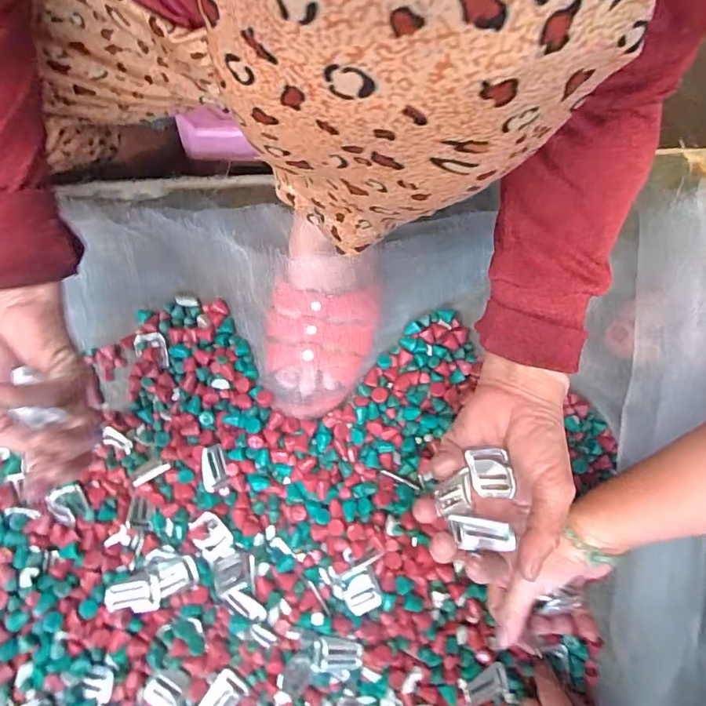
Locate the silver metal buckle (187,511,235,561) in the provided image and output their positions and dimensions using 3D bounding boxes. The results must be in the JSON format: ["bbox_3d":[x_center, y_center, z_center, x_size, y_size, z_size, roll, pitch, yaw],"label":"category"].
[{"bbox_3d":[-0.126,0.164,0.432,0.030,0.011,0.043,-39,86,-5],"label":"silver metal buckle"}]

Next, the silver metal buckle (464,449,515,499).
[{"bbox_3d":[0.090,0.079,0.320,0.027,0.006,0.031,-8,95,38],"label":"silver metal buckle"}]

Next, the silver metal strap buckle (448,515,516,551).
[{"bbox_3d":[0.078,0.108,0.292,0.037,0.023,0.006,2,29,30],"label":"silver metal strap buckle"}]

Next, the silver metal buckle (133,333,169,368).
[{"bbox_3d":[-0.196,-0.002,0.470,0.032,0.008,0.035,-10,84,-2],"label":"silver metal buckle"}]

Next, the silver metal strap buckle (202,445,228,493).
[{"bbox_3d":[-0.125,0.105,0.437,0.022,0.005,0.041,-6,95,-27],"label":"silver metal strap buckle"}]

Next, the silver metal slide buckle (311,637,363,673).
[{"bbox_3d":[-0.013,0.247,0.396,0.040,0.006,0.026,2,84,-1],"label":"silver metal slide buckle"}]

